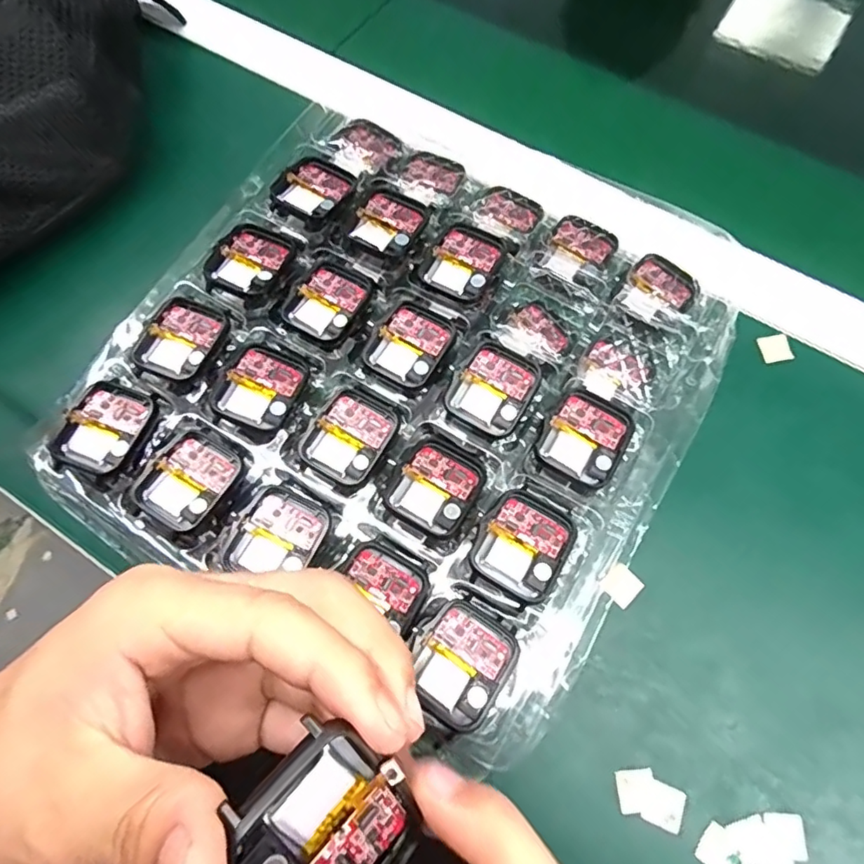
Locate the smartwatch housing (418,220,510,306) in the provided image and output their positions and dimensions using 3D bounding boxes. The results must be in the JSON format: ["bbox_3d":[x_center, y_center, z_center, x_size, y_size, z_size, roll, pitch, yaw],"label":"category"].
[{"bbox_3d":[0.018,-0.090,0.294,0.037,0.009,0.044,31,73,11],"label":"smartwatch housing"}]

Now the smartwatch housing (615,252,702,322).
[{"bbox_3d":[0.121,-0.075,0.291,0.036,0.005,0.042,39,75,13],"label":"smartwatch housing"}]

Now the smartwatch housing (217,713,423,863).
[{"bbox_3d":[-0.024,0.094,0.126,0.038,0.008,0.045,-40,110,-27],"label":"smartwatch housing"}]

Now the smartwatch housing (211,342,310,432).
[{"bbox_3d":[-0.083,-0.023,0.266,0.036,0.005,0.042,22,71,8],"label":"smartwatch housing"}]

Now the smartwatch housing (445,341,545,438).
[{"bbox_3d":[0.031,-0.021,0.268,0.037,0.010,0.043,30,73,11],"label":"smartwatch housing"}]

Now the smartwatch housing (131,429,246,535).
[{"bbox_3d":[-0.112,0.022,0.251,0.036,0.008,0.044,32,73,11],"label":"smartwatch housing"}]

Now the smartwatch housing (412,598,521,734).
[{"bbox_3d":[0.012,0.093,0.219,0.036,0.006,0.043,34,73,12],"label":"smartwatch housing"}]

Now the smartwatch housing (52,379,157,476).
[{"bbox_3d":[-0.153,-0.002,0.256,0.034,0.005,0.043,18,71,7],"label":"smartwatch housing"}]

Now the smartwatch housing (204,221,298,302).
[{"bbox_3d":[-0.096,-0.091,0.288,0.035,0.008,0.047,20,71,8],"label":"smartwatch housing"}]

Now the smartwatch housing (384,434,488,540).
[{"bbox_3d":[0.003,0.024,0.250,0.038,0.008,0.043,29,72,10],"label":"smartwatch housing"}]

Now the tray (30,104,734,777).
[{"bbox_3d":[-0.010,-0.038,0.277,0.259,0.028,0.281,27,72,10],"label":"tray"}]

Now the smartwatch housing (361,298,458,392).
[{"bbox_3d":[-0.010,-0.045,0.277,0.038,0.006,0.044,31,73,11],"label":"smartwatch housing"}]

